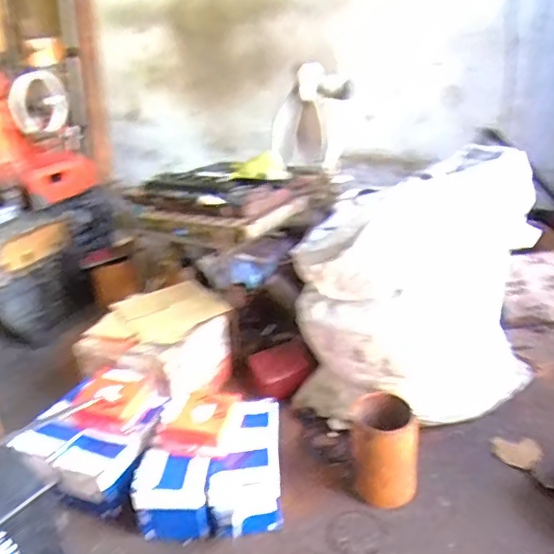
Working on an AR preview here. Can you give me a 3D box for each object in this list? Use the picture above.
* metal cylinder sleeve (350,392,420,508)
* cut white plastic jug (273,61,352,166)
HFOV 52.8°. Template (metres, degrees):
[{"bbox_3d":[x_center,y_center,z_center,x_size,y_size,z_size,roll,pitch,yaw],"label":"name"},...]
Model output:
[{"bbox_3d":[0.174,0.284,0.909,0.102,0.146,0.087,0,25,8],"label":"metal cylinder sleeve"},{"bbox_3d":[0.072,-0.383,1.358,0.096,0.269,0.117,-17,63,-28],"label":"cut white plastic jug"}]

